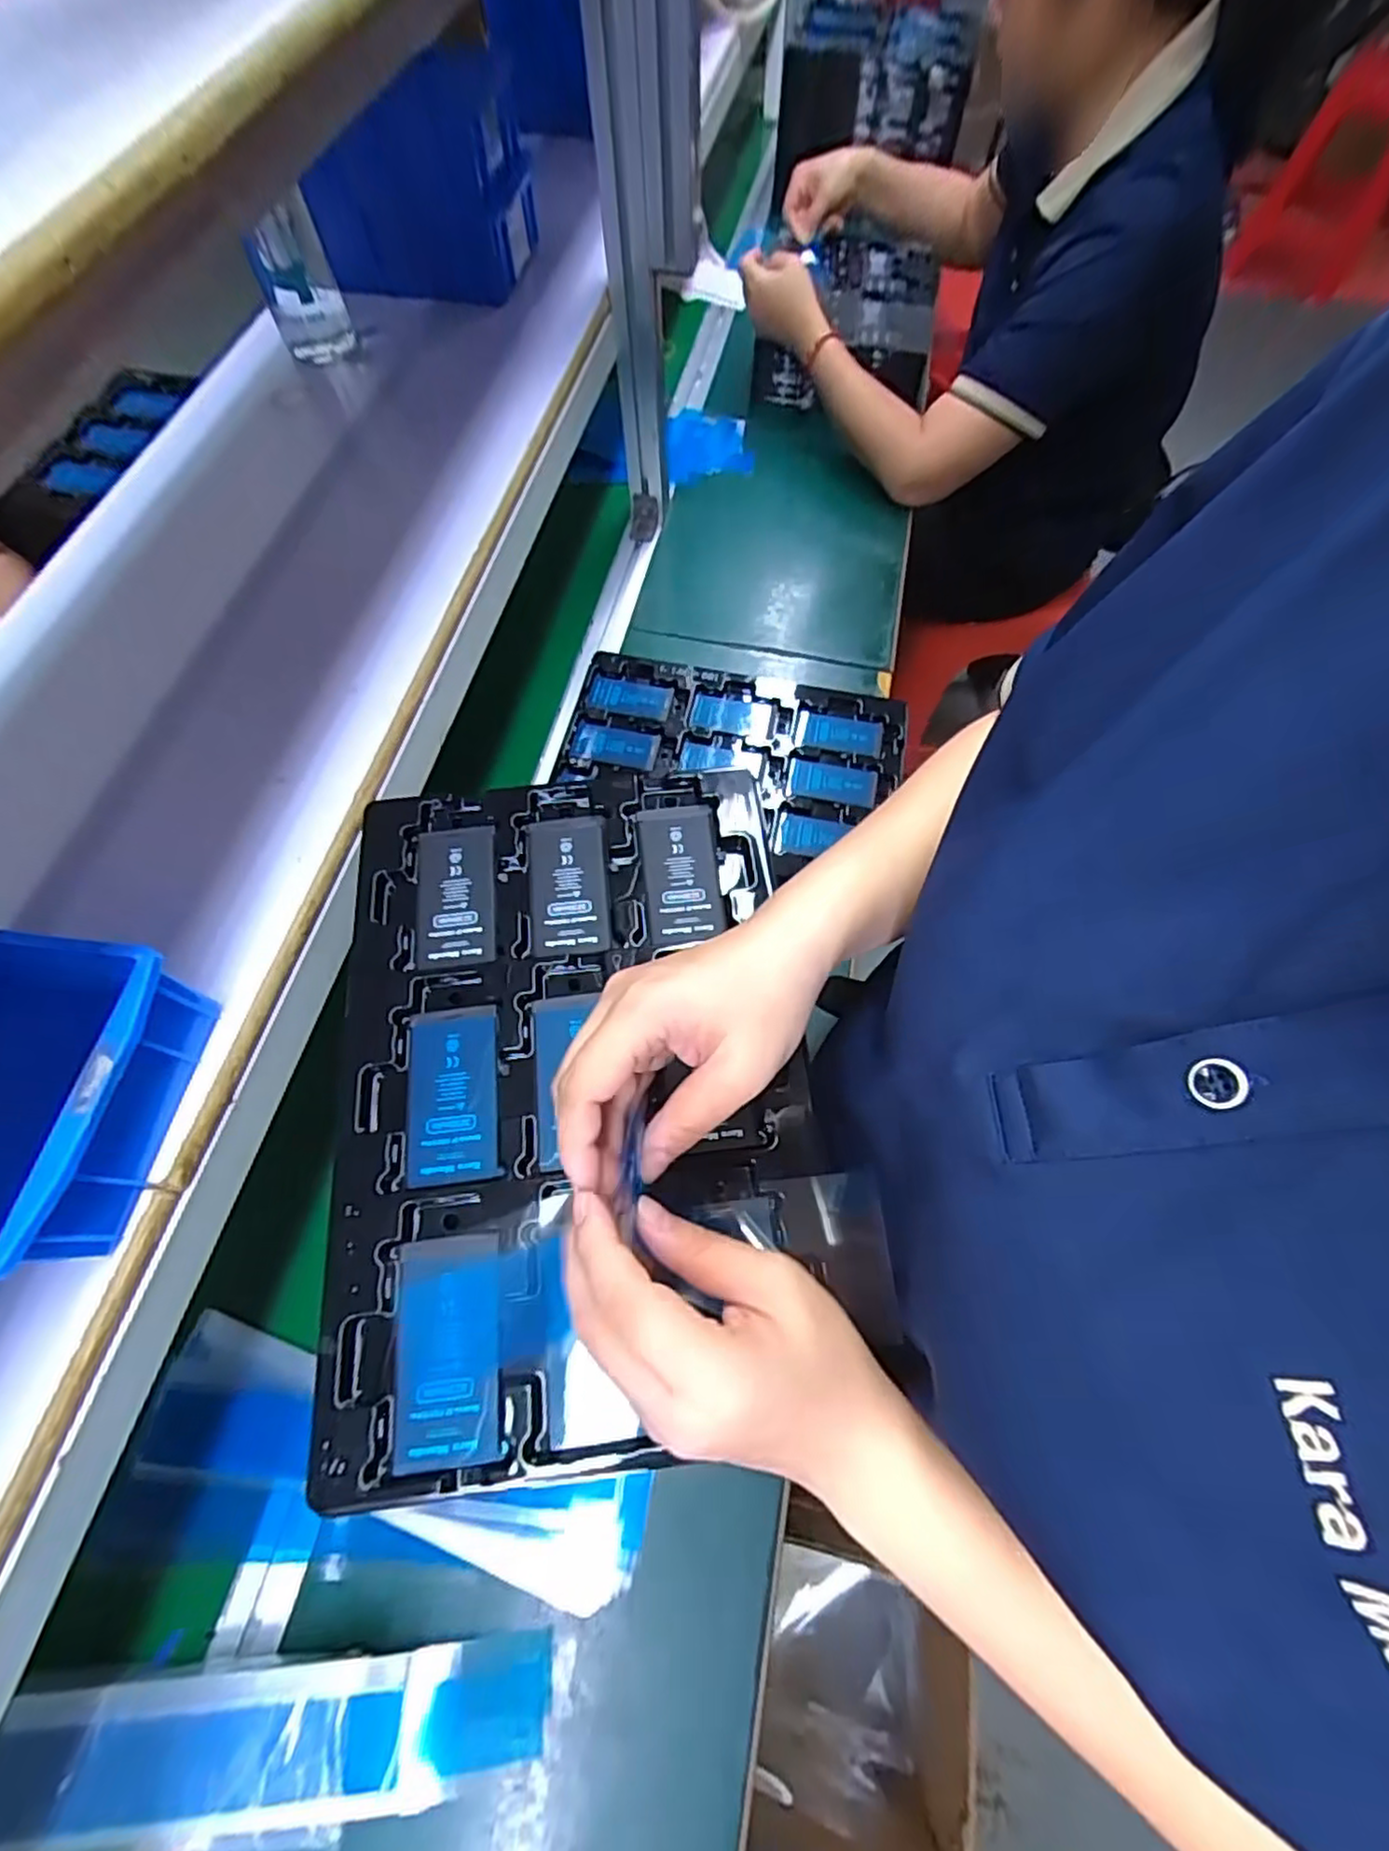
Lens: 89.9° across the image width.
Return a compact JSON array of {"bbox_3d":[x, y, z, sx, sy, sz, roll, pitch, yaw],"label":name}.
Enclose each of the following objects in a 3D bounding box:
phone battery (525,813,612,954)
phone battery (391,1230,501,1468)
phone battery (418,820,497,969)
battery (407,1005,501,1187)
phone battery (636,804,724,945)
[{"bbox_3d":[-0.070,-0.024,0.388,0.044,0.005,0.084,-6,65,-2],"label":"phone battery"},{"bbox_3d":[-0.105,0.179,0.297,0.044,0.005,0.085,-6,65,-2],"label":"phone battery"},{"bbox_3d":[-0.133,-0.018,0.387,0.044,0.004,0.084,-6,65,-2],"label":"phone battery"},{"bbox_3d":[-0.119,0.081,0.341,0.043,0.004,0.084,-7,65,-3],"label":"battery"},{"bbox_3d":[-0.007,-0.030,0.391,0.043,0.005,0.083,-7,65,-3],"label":"phone battery"}]

